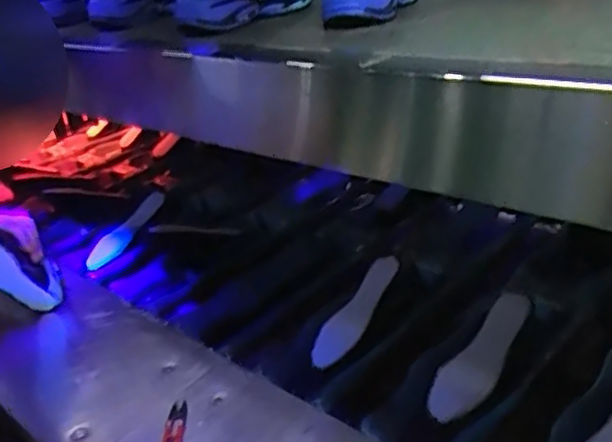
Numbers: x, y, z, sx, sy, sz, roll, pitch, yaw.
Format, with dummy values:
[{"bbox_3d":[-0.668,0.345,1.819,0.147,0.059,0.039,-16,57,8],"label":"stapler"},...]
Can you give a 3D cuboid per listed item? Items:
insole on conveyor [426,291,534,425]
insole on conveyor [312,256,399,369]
[{"bbox_3d":[0.226,0.171,0.825,0.058,0.020,0.200,22,61,45],"label":"insole on conveyor"},{"bbox_3d":[0.077,0.130,0.955,0.063,0.021,0.205,18,60,41],"label":"insole on conveyor"}]

